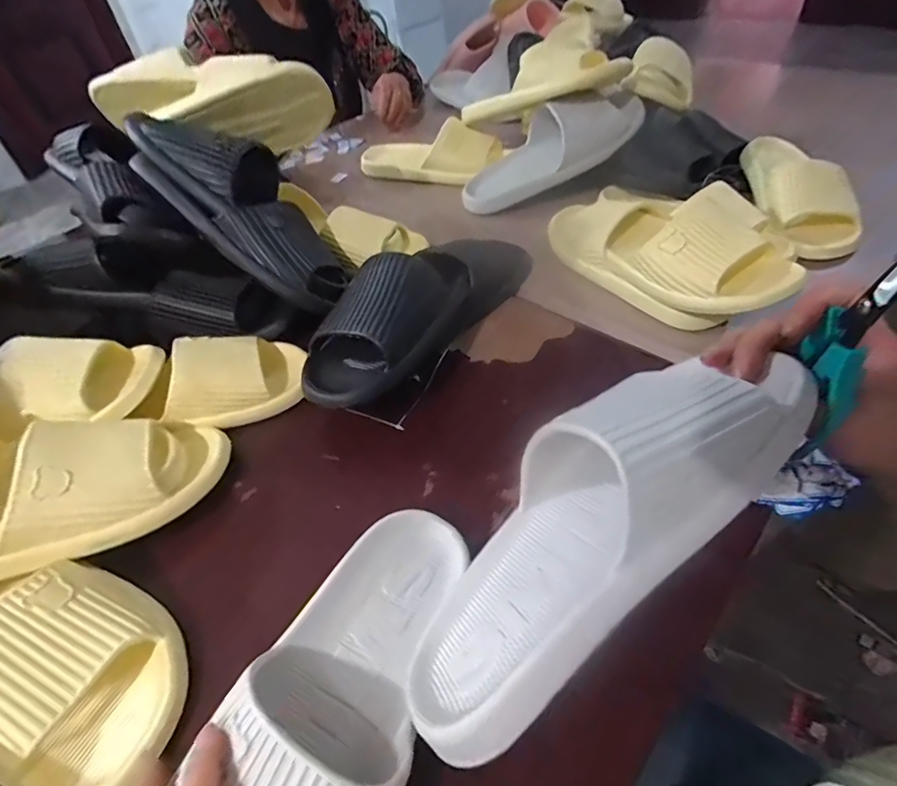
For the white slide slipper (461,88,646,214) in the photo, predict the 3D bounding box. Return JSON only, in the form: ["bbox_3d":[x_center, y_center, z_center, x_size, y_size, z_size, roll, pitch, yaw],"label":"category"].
[{"bbox_3d":[0.136,-0.340,0.676,0.268,0.078,0.110,-30,46,10],"label":"white slide slipper"}]

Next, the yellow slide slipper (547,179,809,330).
[{"bbox_3d":[0.224,-0.163,0.527,0.114,0.081,0.277,-32,51,-21],"label":"yellow slide slipper"}]

